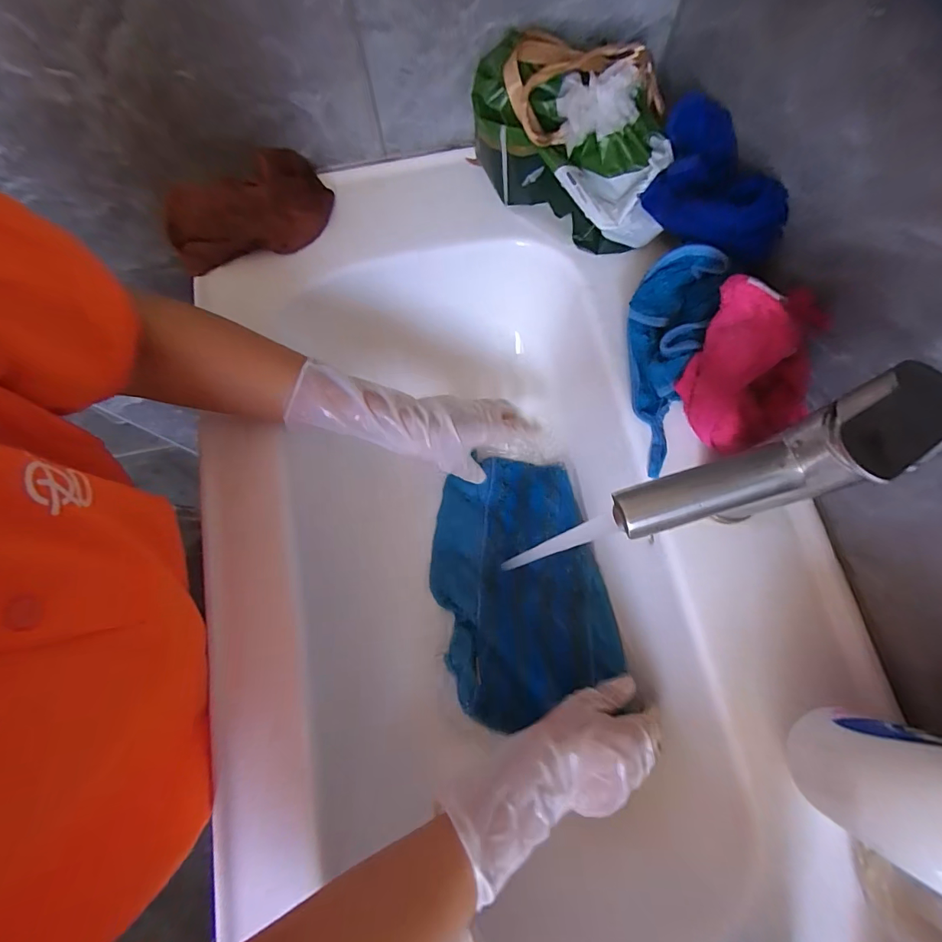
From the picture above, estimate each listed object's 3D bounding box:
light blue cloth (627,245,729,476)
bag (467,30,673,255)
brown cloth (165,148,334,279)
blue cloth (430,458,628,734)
[{"bbox_3d":[0.158,-0.089,0.355,0.060,0.033,0.174,9,97,3],"label":"light blue cloth"},{"bbox_3d":[0.085,-0.284,0.377,0.184,0.103,0.127,14,76,5],"label":"bag"},{"bbox_3d":[-0.215,-0.248,0.419,0.153,0.044,0.091,-29,76,-7],"label":"brown cloth"},{"bbox_3d":[0.049,0.116,0.456,0.170,0.030,0.252,-14,75,-3],"label":"blue cloth"}]

